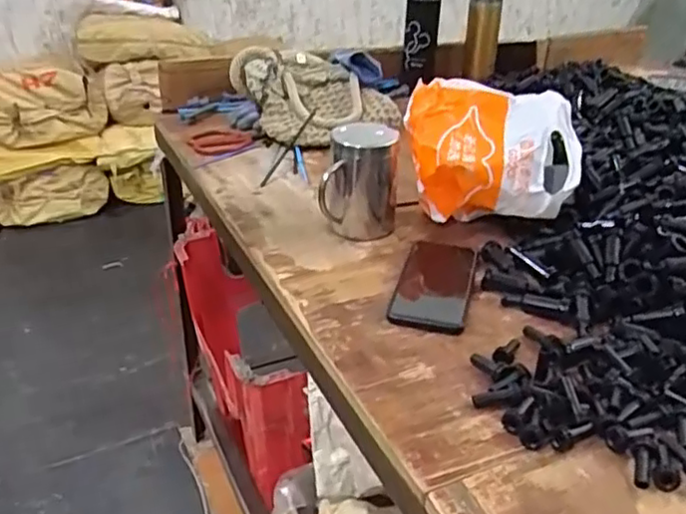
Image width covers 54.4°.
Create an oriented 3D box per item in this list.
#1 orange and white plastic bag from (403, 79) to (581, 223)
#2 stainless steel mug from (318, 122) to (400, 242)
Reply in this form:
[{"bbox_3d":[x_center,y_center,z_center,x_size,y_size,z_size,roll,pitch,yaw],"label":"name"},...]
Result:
[{"bbox_3d":[0.173,-0.119,0.790,0.197,0.135,0.120,9,31,12],"label":"orange and white plastic bag"},{"bbox_3d":[0.021,-0.093,0.783,0.081,0.118,0.095,5,30,8],"label":"stainless steel mug"}]

